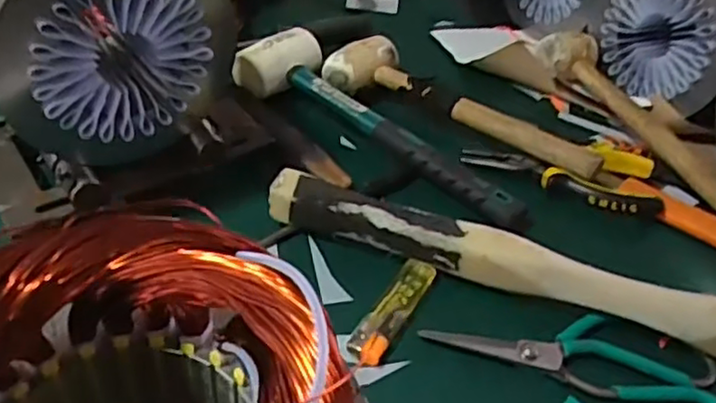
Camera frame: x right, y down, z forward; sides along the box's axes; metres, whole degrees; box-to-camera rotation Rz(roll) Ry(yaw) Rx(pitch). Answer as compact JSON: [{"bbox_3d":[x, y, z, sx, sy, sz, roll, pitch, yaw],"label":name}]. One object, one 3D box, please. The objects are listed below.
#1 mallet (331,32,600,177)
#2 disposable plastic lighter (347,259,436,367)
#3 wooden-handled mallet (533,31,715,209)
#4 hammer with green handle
[{"bbox_3d":[0.093,-0.084,0.595,0.255,0.042,0.078,24,46,17],"label":"mallet"},{"bbox_3d":[0.023,0.069,0.436,0.022,0.011,0.088,24,46,17],"label":"disposable plastic lighter"},{"bbox_3d":[0.263,-0.072,0.603,0.061,0.043,0.258,-18,49,-25],"label":"wooden-handled mallet"},{"bbox_3d":[0.024,-0.070,0.569,0.288,0.046,0.072,31,48,23],"label":"hammer with green handle"}]

